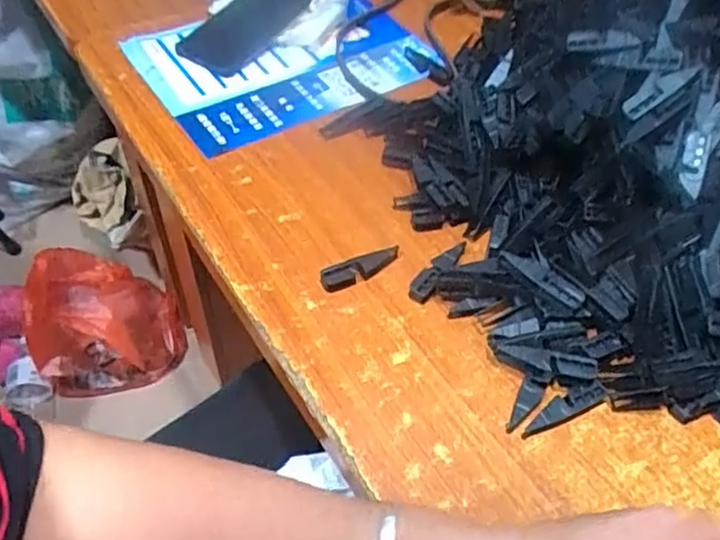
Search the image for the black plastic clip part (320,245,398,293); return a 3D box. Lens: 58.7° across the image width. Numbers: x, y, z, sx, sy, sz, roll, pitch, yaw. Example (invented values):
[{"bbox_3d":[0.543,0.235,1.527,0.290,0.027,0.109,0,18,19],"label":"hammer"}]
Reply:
[{"bbox_3d":[0.003,-0.001,0.492,0.068,0.011,0.018,-21,55,-19],"label":"black plastic clip part"}]

